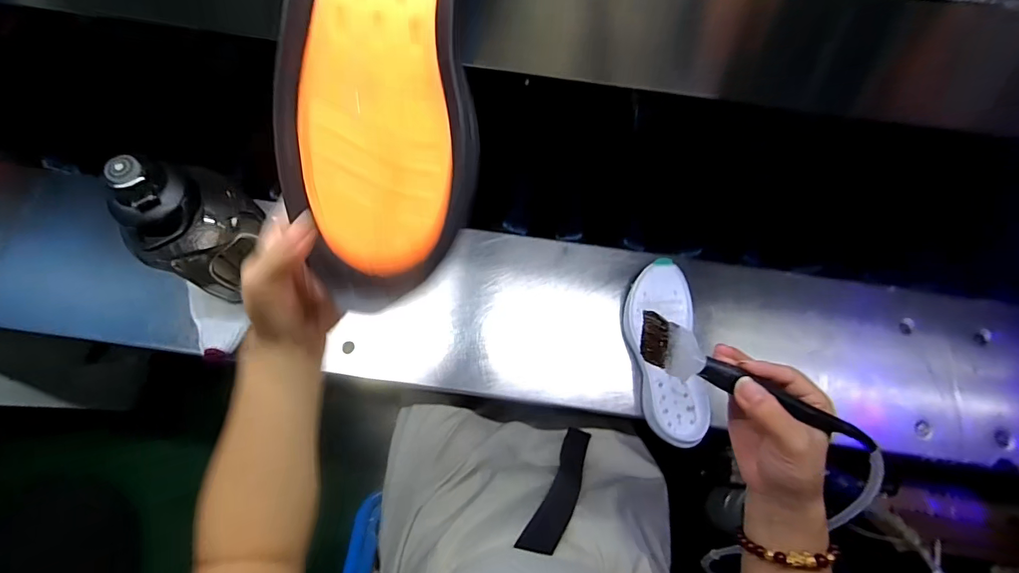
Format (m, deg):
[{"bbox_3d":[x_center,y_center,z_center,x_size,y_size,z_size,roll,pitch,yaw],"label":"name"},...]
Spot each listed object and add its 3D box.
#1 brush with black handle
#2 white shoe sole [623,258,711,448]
[{"bbox_3d":[0.167,0.068,0.300,0.171,0.023,0.028,25,73,3],"label":"brush with black handle"},{"bbox_3d":[0.208,0.085,0.577,0.088,0.046,0.237,1,71,-1],"label":"white shoe sole"}]

